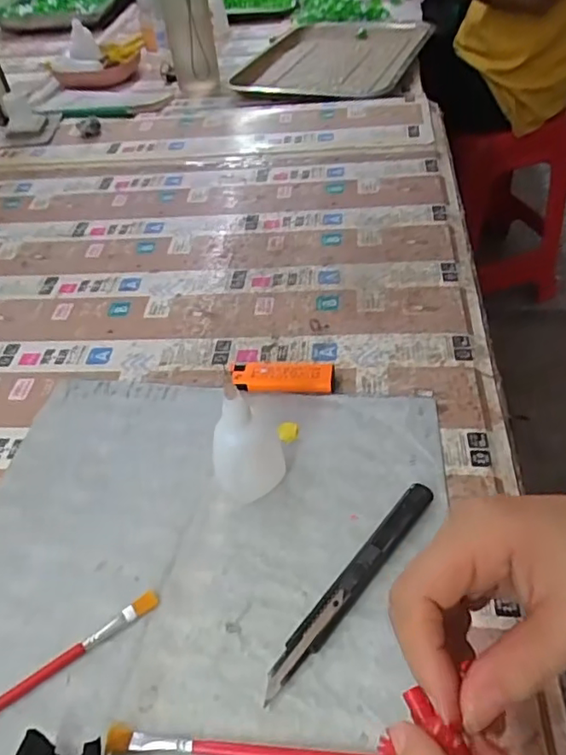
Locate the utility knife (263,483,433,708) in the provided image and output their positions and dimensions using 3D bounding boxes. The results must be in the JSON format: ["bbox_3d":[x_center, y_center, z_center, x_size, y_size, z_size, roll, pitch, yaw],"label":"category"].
[{"bbox_3d":[0.040,0.114,0.319,0.015,0.011,0.145,30,56,31],"label":"utility knife"}]

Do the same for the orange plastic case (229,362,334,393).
[{"bbox_3d":[-0.001,-0.001,0.434,0.077,0.015,0.025,-1,46,6],"label":"orange plastic case"}]

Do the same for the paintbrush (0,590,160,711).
[{"bbox_3d":[-0.136,0.163,0.302,0.155,0.005,0.010,-30,50,-21],"label":"paintbrush"}]

